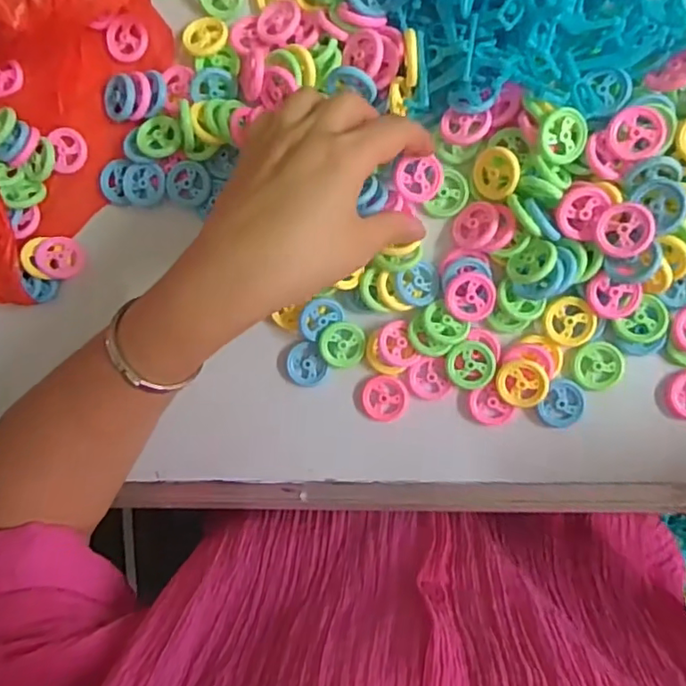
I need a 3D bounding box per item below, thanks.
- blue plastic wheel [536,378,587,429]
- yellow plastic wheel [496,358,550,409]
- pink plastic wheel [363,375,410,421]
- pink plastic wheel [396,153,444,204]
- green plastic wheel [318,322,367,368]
[{"bbox_3d":[0.134,0.037,0.348,0.025,0.004,0.029,30,96,6],"label":"blue plastic wheel"},{"bbox_3d":[0.109,0.025,0.347,0.030,0.004,0.030,4,102,23],"label":"yellow plastic wheel"},{"bbox_3d":[0.027,0.036,0.366,0.029,0.004,0.028,5,93,8],"label":"pink plastic wheel"},{"bbox_3d":[0.048,-0.098,0.349,0.030,0.004,0.026,-15,112,-6],"label":"pink plastic wheel"},{"bbox_3d":[0.000,0.002,0.364,0.029,0.004,0.029,-1,99,-9],"label":"green plastic wheel"}]

